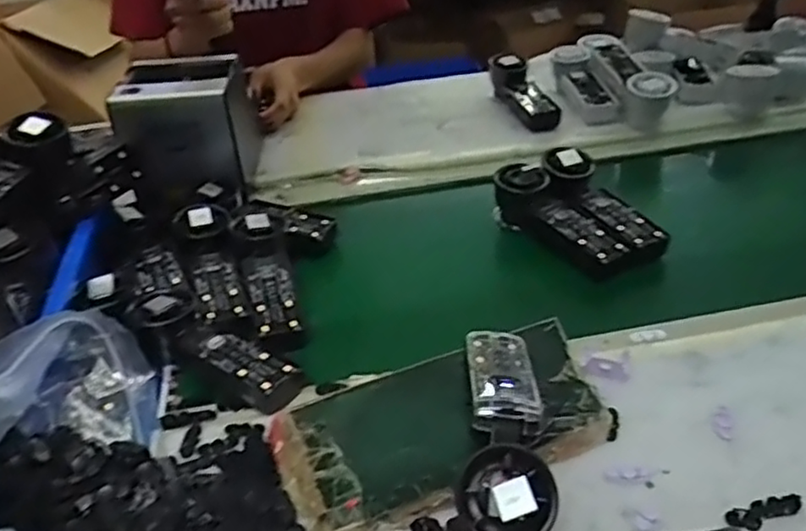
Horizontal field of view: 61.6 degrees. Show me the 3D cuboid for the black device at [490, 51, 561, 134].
[{"bbox_3d":[0.166,-0.237,0.927,0.058,0.057,0.156,-9,34,-5],"label":"black device"}]

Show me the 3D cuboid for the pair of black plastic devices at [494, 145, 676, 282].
[{"bbox_3d":[0.178,-0.058,0.680,0.100,0.056,0.156,-21,38,-24],"label":"pair of black plastic devices"}]

